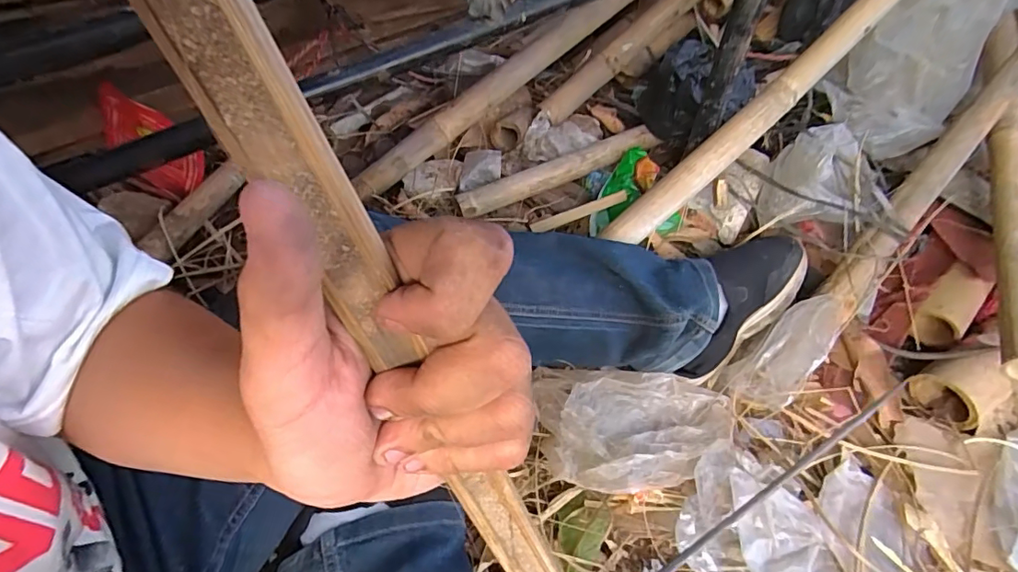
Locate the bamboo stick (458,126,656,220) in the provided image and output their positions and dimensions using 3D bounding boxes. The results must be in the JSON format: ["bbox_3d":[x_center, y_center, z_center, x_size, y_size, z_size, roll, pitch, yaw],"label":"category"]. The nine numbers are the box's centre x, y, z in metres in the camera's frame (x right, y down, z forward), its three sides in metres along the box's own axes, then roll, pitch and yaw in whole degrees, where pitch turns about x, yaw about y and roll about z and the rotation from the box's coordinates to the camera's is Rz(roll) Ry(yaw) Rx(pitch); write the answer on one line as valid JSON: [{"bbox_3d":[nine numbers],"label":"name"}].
[{"bbox_3d":[0.077,-0.166,0.741,0.326,0.027,0.033,-24,54,-21],"label":"bamboo stick"}]

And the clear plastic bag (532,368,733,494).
[{"bbox_3d":[0.131,0.147,0.533,0.203,0.030,0.135,5,49,3],"label":"clear plastic bag"}]

